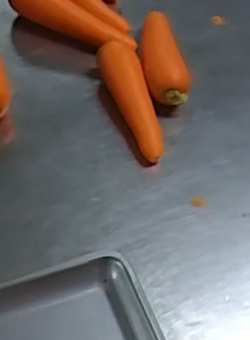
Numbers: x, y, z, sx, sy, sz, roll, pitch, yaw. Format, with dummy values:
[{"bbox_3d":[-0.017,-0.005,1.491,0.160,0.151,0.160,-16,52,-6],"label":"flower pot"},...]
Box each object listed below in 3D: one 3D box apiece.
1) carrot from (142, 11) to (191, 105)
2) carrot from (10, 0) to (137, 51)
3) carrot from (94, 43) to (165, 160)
[{"bbox_3d":[0.044,-0.129,0.709,0.050,0.040,0.143,-2,54,-2],"label":"carrot"},{"bbox_3d":[-0.062,-0.175,0.740,0.168,0.044,0.040,27,58,18],"label":"carrot"},{"bbox_3d":[0.007,-0.077,0.670,0.042,0.040,0.154,-15,56,-11],"label":"carrot"}]

